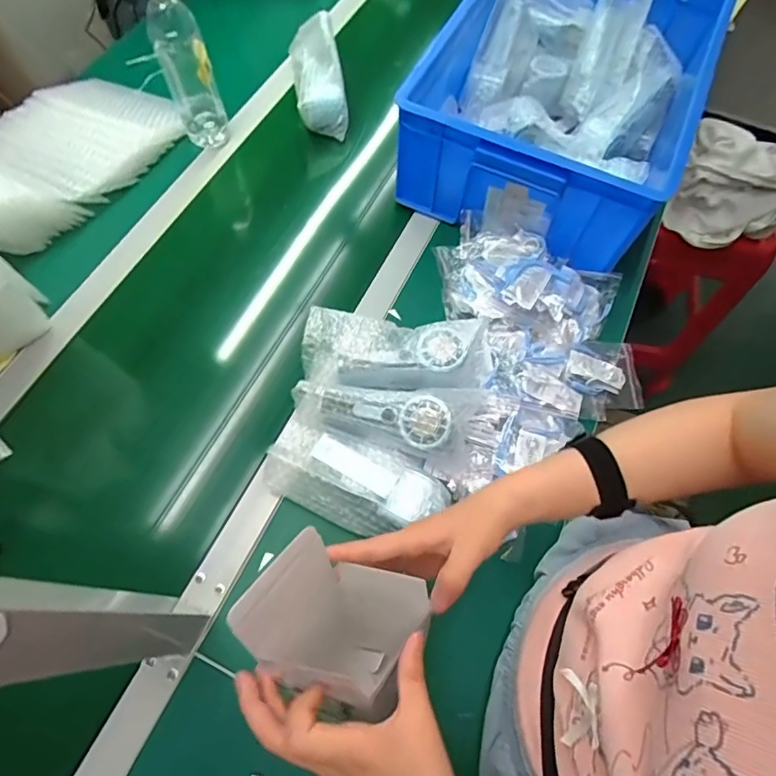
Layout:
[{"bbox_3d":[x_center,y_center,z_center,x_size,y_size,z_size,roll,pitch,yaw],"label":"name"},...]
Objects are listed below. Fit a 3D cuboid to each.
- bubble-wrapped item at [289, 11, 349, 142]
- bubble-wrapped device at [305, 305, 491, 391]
[{"bbox_3d":[-0.115,-0.503,0.805,0.071,0.079,0.187,-9,66,-7],"label":"bubble-wrapped item"},{"bbox_3d":[0.012,-0.042,0.583,0.213,0.054,0.079,2,66,-1],"label":"bubble-wrapped device"}]

